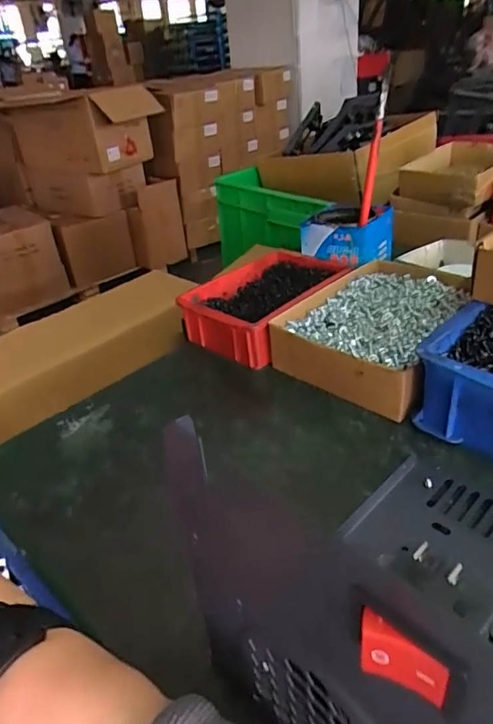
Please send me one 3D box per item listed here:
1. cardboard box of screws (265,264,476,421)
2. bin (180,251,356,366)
[{"bbox_3d":[0.155,-0.042,0.571,0.165,0.056,0.238,19,40,35],"label":"cardboard box of screws"},{"bbox_3d":[0.025,-0.074,0.639,0.128,0.062,0.204,20,40,35],"label":"bin"}]

